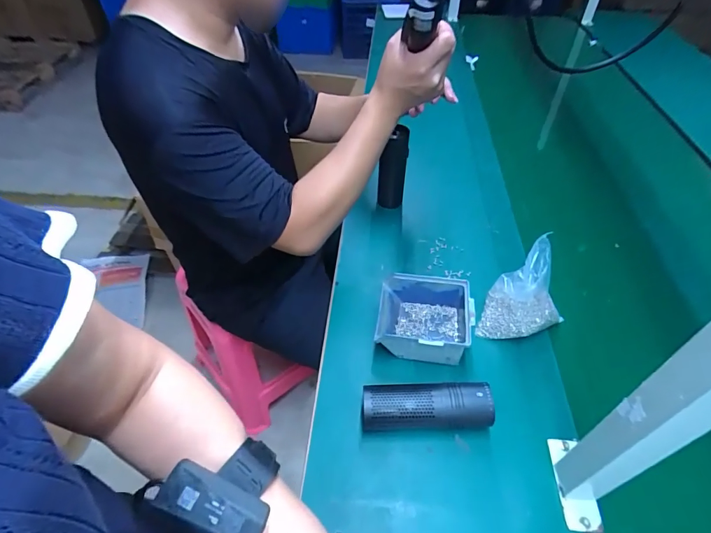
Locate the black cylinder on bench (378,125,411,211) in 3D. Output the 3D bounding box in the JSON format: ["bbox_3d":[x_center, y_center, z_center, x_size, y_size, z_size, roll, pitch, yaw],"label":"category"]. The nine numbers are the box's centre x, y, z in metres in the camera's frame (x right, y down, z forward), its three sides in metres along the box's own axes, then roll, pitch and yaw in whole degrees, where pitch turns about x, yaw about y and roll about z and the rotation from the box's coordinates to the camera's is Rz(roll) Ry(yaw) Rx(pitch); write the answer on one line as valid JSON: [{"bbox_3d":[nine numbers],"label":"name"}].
[{"bbox_3d":[0.072,-0.189,0.784,0.055,0.154,0.057,6,48,6],"label":"black cylinder on bench"}]

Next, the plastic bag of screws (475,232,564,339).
[{"bbox_3d":[0.249,0.042,0.593,0.130,0.126,0.086,-17,49,-15],"label":"plastic bag of screws"}]

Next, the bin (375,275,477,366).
[{"bbox_3d":[0.102,0.081,0.601,0.133,0.066,0.122,5,47,5],"label":"bin"}]

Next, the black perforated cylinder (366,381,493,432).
[{"bbox_3d":[0.091,0.182,0.515,0.161,0.053,0.047,0,47,0],"label":"black perforated cylinder"}]

